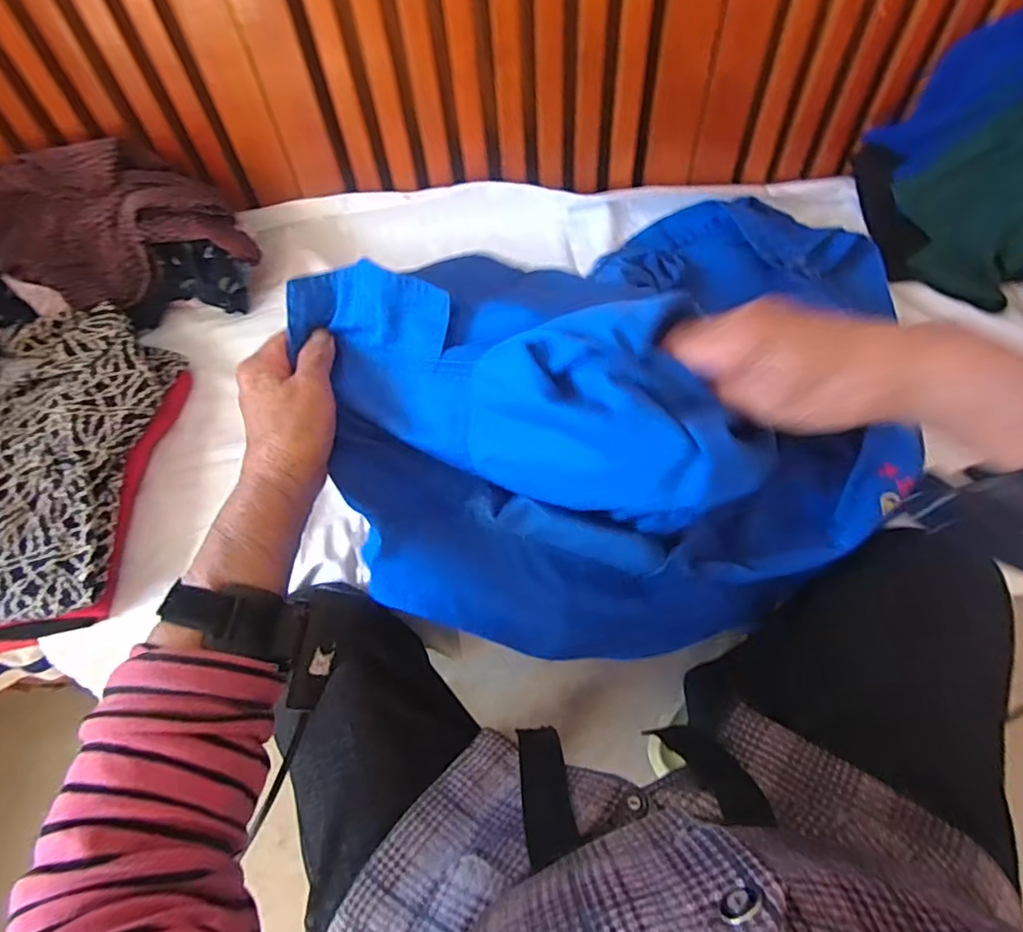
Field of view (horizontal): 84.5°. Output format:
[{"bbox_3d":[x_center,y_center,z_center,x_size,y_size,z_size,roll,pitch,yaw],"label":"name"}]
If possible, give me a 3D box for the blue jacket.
[{"bbox_3d":[0.071,-0.028,0.399,0.375,0.214,0.275,-20,66,-6],"label":"blue jacket"}]

